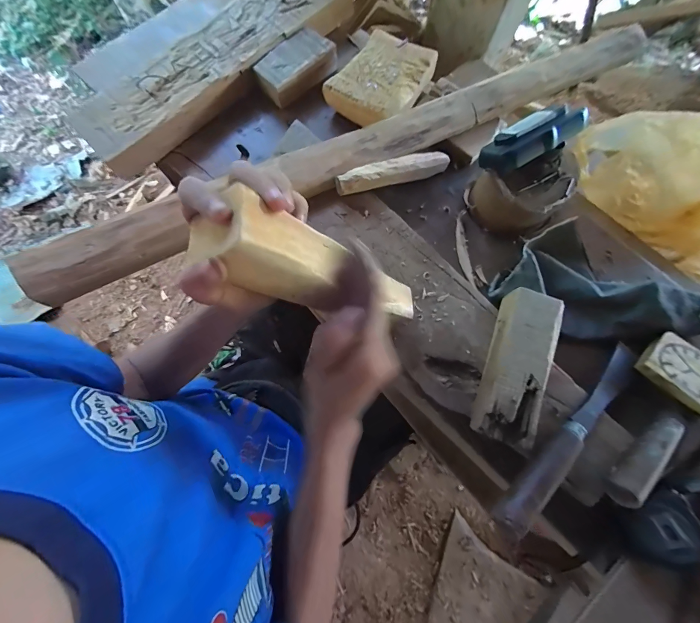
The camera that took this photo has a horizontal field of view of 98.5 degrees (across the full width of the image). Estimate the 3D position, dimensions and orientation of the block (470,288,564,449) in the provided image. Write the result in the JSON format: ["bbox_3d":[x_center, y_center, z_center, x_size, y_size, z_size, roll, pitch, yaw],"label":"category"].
[{"bbox_3d":[0.178,0.057,0.317,0.062,0.040,0.155,22,79,4],"label":"block"}]

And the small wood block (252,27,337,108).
[{"bbox_3d":[-0.079,-0.364,0.449,0.121,0.029,0.065,-39,81,-8],"label":"small wood block"}]

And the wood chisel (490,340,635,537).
[{"bbox_3d":[0.235,0.122,0.312,0.268,0.022,0.027,-33,80,-23],"label":"wood chisel"}]

